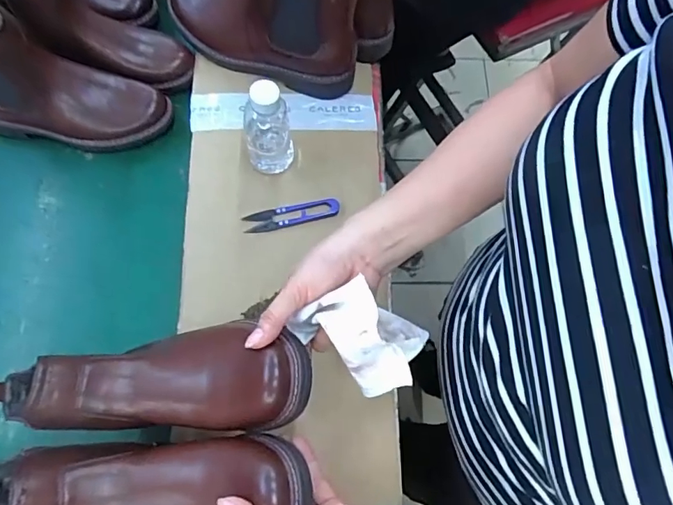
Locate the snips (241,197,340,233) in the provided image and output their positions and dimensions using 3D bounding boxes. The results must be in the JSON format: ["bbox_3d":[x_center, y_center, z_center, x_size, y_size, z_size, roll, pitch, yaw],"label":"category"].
[{"bbox_3d":[-0.055,-0.046,0.597,0.118,0.004,0.028,-12,71,-7],"label":"snips"}]

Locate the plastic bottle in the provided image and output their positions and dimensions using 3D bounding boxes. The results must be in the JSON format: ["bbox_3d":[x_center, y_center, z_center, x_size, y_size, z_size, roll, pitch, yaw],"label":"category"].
[{"bbox_3d":[-0.080,-0.145,0.561,0.052,0.131,0.046,-4,70,-4],"label":"plastic bottle"}]

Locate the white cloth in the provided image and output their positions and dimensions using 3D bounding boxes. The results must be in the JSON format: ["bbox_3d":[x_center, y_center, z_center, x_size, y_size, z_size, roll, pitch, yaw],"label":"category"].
[{"bbox_3d":[0.020,0.064,0.381,0.101,0.079,0.068,27,71,7],"label":"white cloth"}]

